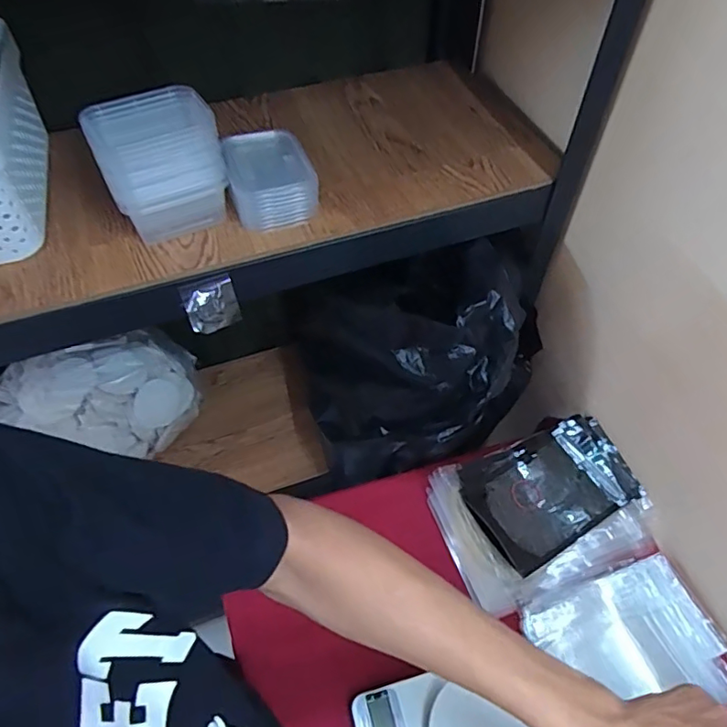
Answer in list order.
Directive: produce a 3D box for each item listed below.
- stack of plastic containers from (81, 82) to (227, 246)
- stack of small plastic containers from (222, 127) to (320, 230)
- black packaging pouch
[{"bbox_3d":[-0.194,-0.185,0.533,0.110,0.116,0.085,-23,57,-16],"label":"stack of plastic containers"},{"bbox_3d":[-0.097,-0.193,0.571,0.083,0.063,0.109,-11,55,-7],"label":"stack of small plastic containers"},{"bbox_3d":[0.229,0.149,0.675,0.209,0.023,0.137,-26,58,-17],"label":"black packaging pouch"}]

